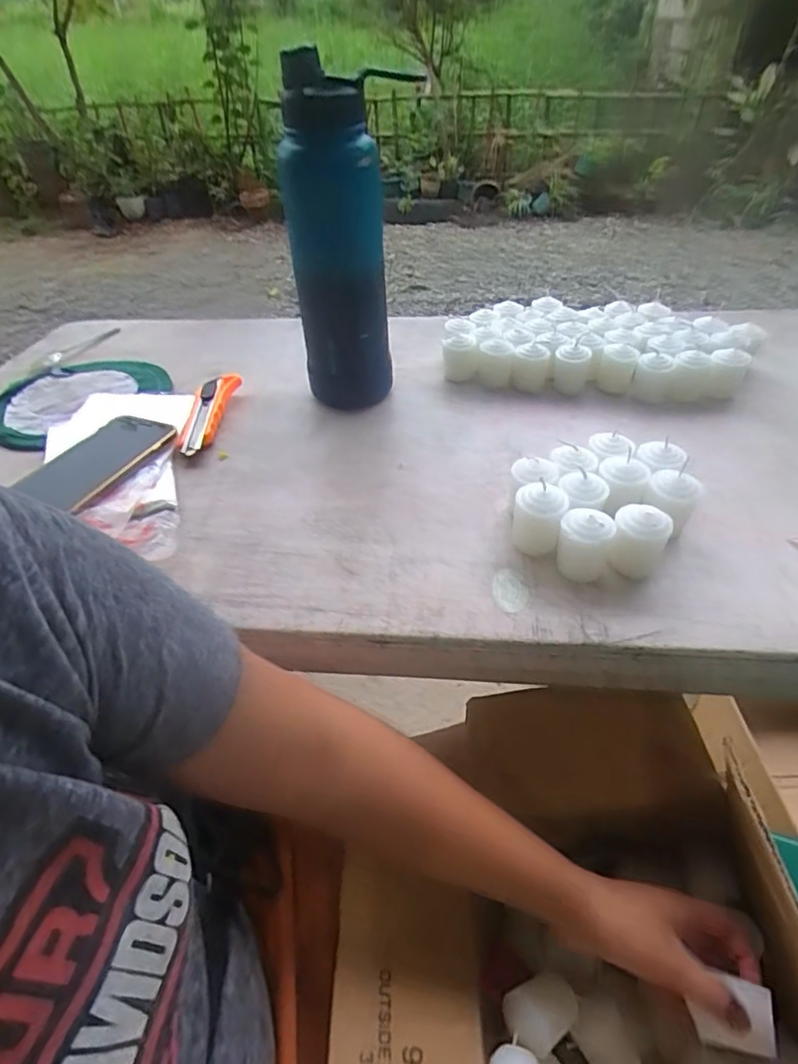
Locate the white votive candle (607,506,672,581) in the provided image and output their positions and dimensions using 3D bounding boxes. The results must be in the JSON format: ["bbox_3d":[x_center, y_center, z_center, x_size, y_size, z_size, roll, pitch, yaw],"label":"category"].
[{"bbox_3d":[0.172,0.007,0.404,0.037,0.051,0.037,12,44,15],"label":"white votive candle"}]

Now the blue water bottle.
[{"bbox_3d":[-0.051,-0.252,0.535,0.091,0.285,0.071,-18,44,-16],"label":"blue water bottle"}]

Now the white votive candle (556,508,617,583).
[{"bbox_3d":[0.135,0.008,0.408,0.035,0.051,0.031,12,44,16],"label":"white votive candle"}]

